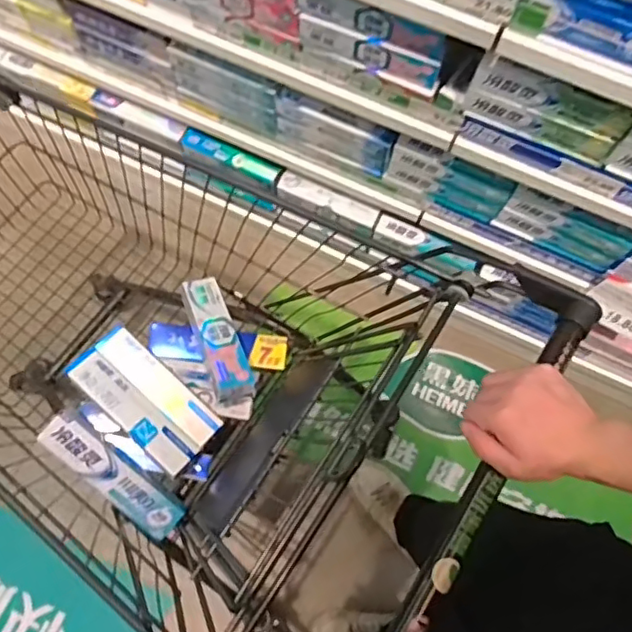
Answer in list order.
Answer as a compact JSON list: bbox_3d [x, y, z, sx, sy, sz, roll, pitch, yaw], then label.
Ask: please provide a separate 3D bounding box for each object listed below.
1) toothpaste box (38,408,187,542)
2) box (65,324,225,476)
[{"bbox_3d":[-0.303,0.239,0.897,0.236,0.042,0.058,44,74,-7],"label":"toothpaste box"},{"bbox_3d":[-0.263,0.126,0.930,0.234,0.049,0.112,41,74,11],"label":"box"}]

